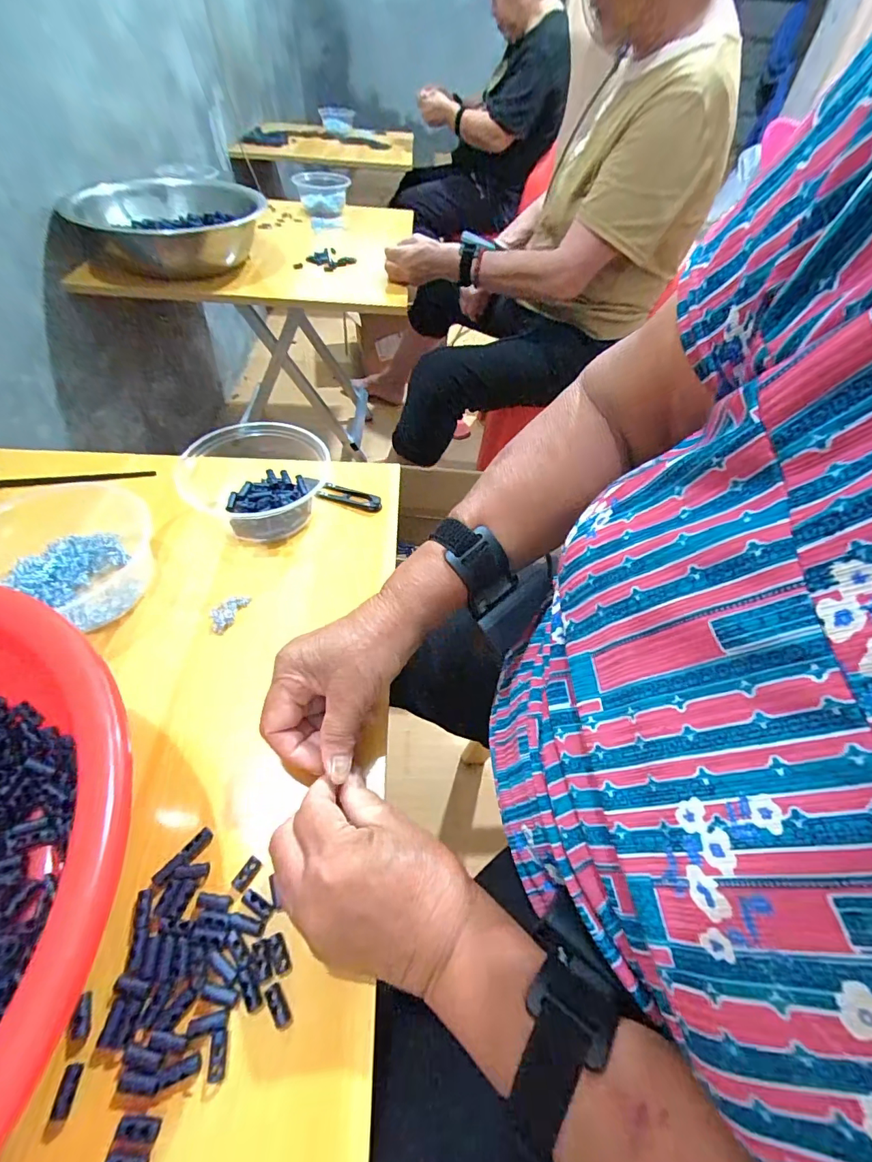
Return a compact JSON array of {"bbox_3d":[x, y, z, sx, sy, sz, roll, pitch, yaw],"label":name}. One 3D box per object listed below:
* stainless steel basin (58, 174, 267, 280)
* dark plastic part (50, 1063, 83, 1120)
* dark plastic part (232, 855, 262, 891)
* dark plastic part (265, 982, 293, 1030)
[{"bbox_3d":[-0.472,-0.643,0.839,0.274,0.104,0.256,0,49,-2],"label":"stainless steel basin"},{"bbox_3d":[-0.178,0.246,0.223,0.008,0.004,0.019,-7,37,-9],"label":"dark plastic part"},{"bbox_3d":[-0.115,0.178,0.282,0.010,0.005,0.018,22,52,16],"label":"dark plastic part"},{"bbox_3d":[-0.084,0.225,0.245,0.008,0.004,0.020,-26,55,-23],"label":"dark plastic part"}]

